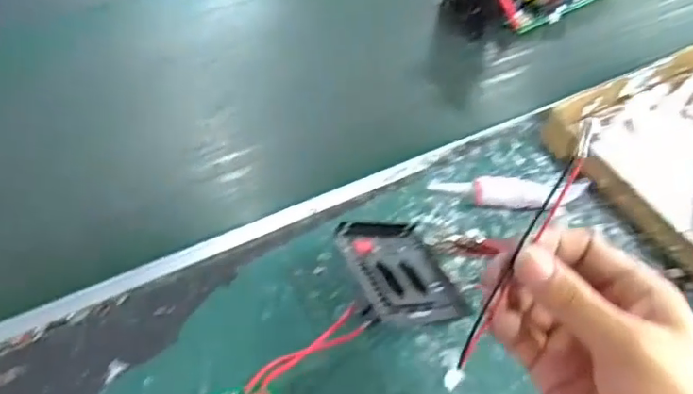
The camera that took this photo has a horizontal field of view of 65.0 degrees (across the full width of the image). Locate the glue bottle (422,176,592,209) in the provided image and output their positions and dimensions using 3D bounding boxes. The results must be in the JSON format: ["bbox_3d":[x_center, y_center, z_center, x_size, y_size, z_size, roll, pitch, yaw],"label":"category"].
[{"bbox_3d":[0.146,-0.005,0.482,0.141,0.028,0.028,2,53,1],"label":"glue bottle"}]

